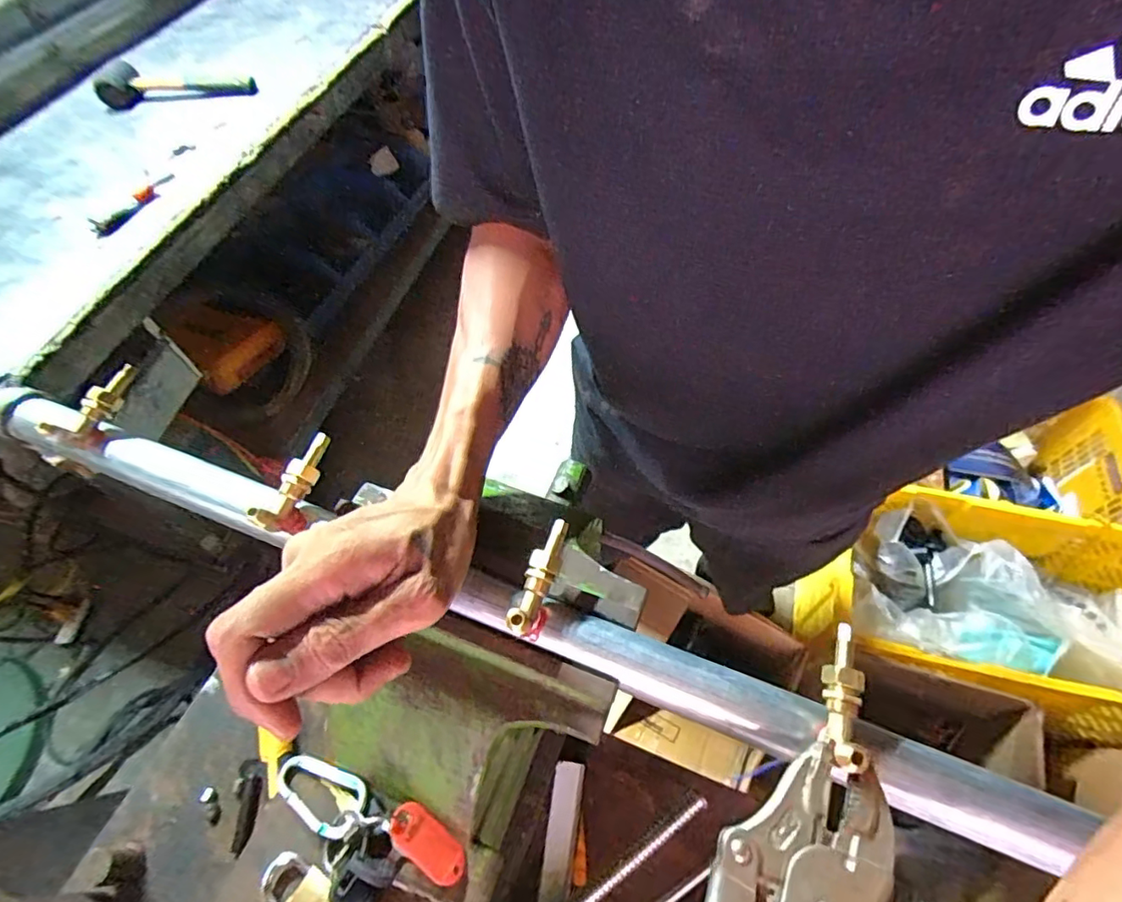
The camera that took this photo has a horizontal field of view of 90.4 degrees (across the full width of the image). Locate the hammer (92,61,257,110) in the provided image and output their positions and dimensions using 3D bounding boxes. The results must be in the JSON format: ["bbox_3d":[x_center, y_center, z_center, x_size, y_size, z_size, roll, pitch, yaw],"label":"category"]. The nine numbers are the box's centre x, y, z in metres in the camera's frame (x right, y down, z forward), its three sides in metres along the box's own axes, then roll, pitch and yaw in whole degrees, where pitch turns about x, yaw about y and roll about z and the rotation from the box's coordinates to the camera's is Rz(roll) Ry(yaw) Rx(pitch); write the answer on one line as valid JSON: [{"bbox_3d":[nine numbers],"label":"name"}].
[{"bbox_3d":[-0.817,-0.782,1.183,0.338,0.050,0.103,-4,57,1],"label":"hammer"}]

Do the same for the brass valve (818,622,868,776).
[{"bbox_3d":[0.131,0.112,0.259,0.016,0.023,0.064,14,59,12],"label":"brass valve"}]

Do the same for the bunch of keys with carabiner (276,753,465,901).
[{"bbox_3d":[-0.109,0.205,0.301,0.115,0.022,0.054,33,65,21],"label":"bunch of keys with carabiner"}]

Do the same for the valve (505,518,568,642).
[{"bbox_3d":[-0.011,0.067,0.299,0.016,0.022,0.063,16,75,13],"label":"valve"}]

